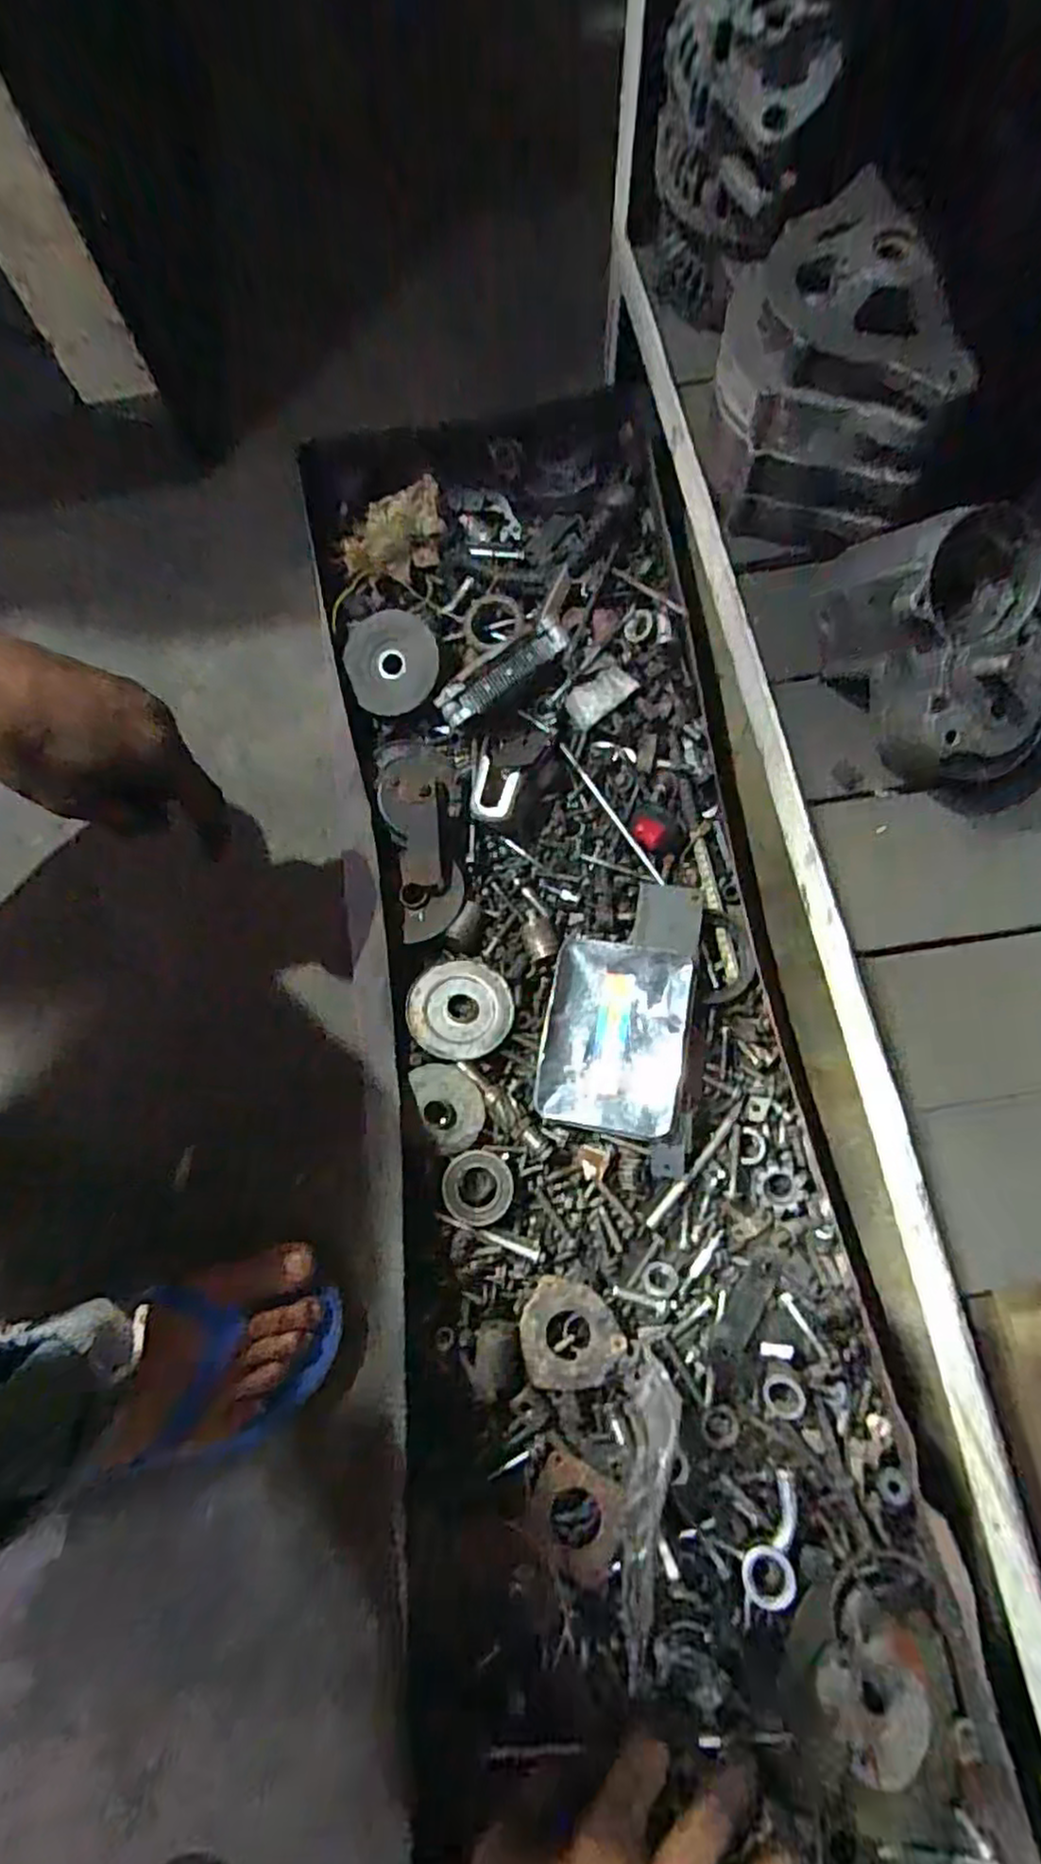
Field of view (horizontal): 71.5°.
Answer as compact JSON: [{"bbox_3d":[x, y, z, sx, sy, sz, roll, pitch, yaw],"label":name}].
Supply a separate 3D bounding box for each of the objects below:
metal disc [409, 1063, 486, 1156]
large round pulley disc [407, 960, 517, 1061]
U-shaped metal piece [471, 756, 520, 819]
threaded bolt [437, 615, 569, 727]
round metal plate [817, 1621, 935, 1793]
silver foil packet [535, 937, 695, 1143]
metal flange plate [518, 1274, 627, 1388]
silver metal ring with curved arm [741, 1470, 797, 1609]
[{"bbox_3d":[-0.047,0.115,0.480,0.043,0.008,0.058,-15,73,-5],"label":"metal disc"},{"bbox_3d":[-0.042,0.055,0.508,0.072,0.010,0.072,1,61,-2],"label":"large round pulley disc"},{"bbox_3d":[-0.018,-0.108,0.538,0.033,0.011,0.048,7,74,11],"label":"U-shaped metal piece"},{"bbox_3d":[-0.015,-0.199,0.554,0.109,0.026,0.026,-32,76,8],"label":"threaded bolt"},{"bbox_3d":[0.188,0.404,0.376,0.070,0.013,0.057,4,58,-20],"label":"round metal plate"},{"bbox_3d":[0.062,0.071,0.490,0.090,0.035,0.122,9,76,4],"label":"silver foil packet"},{"bbox_3d":[0.030,0.252,0.449,0.061,0.013,0.060,0,72,0],"label":"metal flange plate"},{"bbox_3d":[0.140,0.339,0.406,0.028,0.009,0.065,4,68,10],"label":"silver metal ring with curved arm"}]

